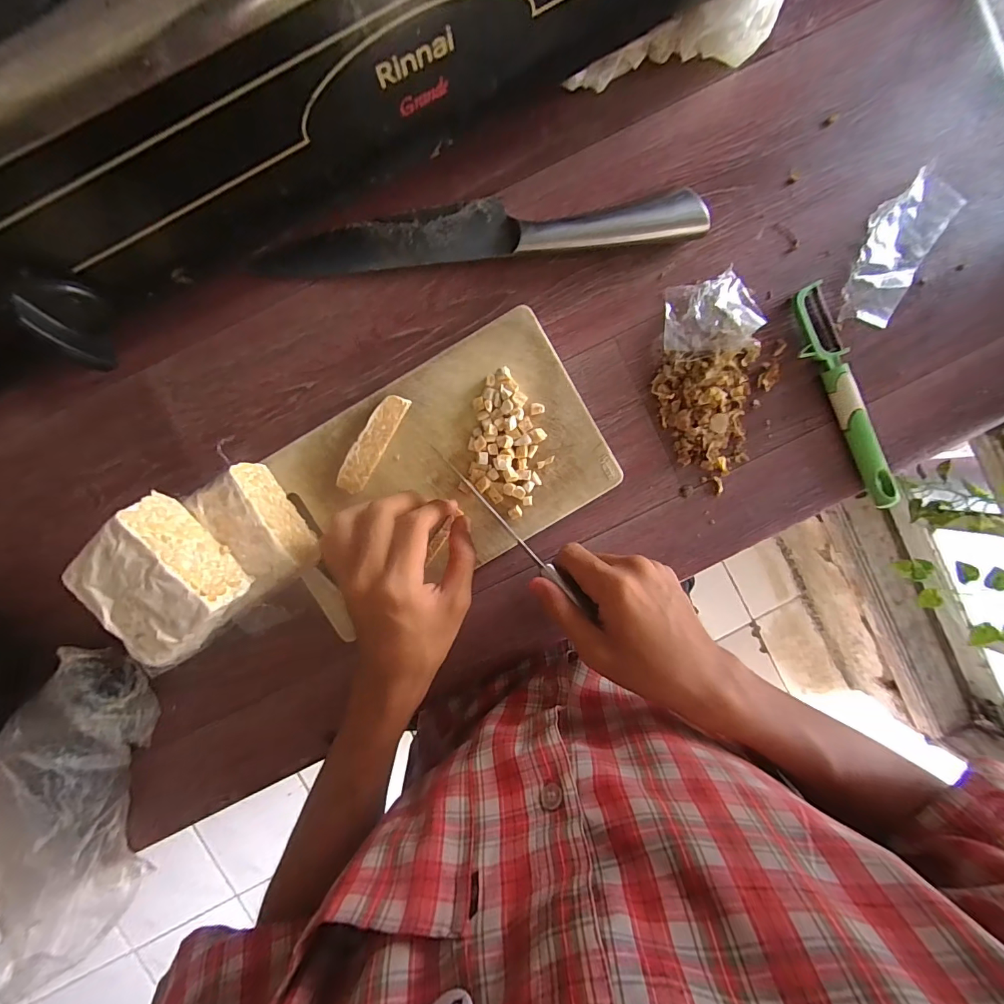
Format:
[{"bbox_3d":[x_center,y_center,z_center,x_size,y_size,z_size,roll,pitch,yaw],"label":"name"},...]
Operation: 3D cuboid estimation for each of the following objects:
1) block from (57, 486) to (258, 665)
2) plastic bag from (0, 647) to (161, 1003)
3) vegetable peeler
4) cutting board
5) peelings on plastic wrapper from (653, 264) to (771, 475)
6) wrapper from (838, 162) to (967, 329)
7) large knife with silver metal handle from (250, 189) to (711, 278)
[{"bbox_3d":[-0.206,0.048,0.260,0.061,0.039,0.083,-45,93,2],"label":"block"},{"bbox_3d":[-0.300,0.203,0.301,0.067,0.071,0.201,3,94,-1],"label":"plastic bag"},{"bbox_3d":[0.254,-0.076,0.319,0.030,0.012,0.171,-21,94,1],"label":"vegetable peeler"},{"bbox_3d":[-0.046,-0.021,0.313,0.235,0.013,0.148,-30,95,1],"label":"cutting board"},{"bbox_3d":[0.152,-0.095,0.317,0.071,0.015,0.136,4,94,-1],"label":"peelings on plastic wrapper"},{"bbox_3d":[0.286,-0.185,0.310,0.055,0.012,0.116,30,93,-3],"label":"wrapper"},{"bbox_3d":[-0.020,-0.192,0.302,0.311,0.025,0.040,-4,94,0],"label":"large knife with silver metal handle"}]

